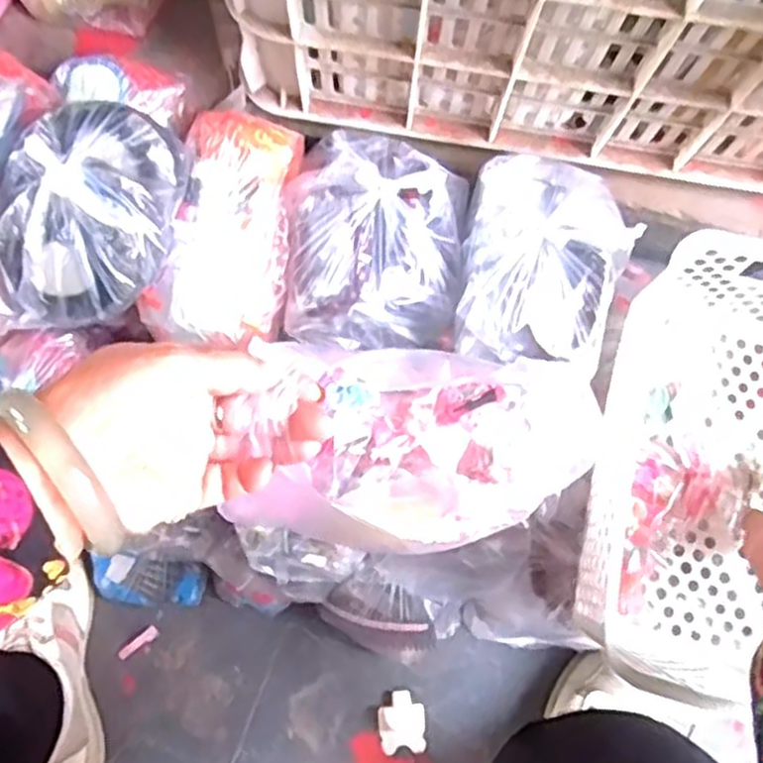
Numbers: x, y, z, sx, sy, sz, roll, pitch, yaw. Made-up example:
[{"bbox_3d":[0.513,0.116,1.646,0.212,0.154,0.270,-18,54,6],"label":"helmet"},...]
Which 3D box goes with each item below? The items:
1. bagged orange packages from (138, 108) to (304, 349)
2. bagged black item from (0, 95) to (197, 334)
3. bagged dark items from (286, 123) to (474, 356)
[{"bbox_3d":[-0.113,-0.112,0.560,0.097,0.044,0.174,14,76,2],"label":"bagged orange packages"},{"bbox_3d":[-0.204,-0.113,0.515,0.106,0.067,0.167,21,76,4],"label":"bagged black item"},{"bbox_3d":[-0.003,-0.108,0.563,0.128,0.063,0.166,9,76,1],"label":"bagged dark items"}]

